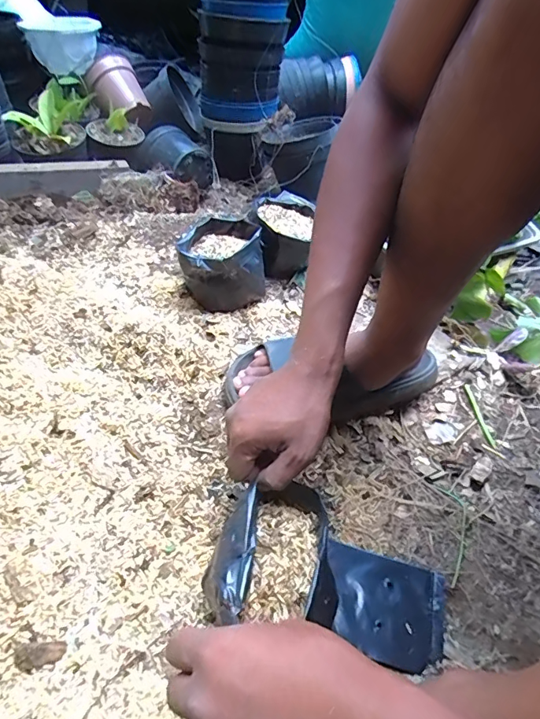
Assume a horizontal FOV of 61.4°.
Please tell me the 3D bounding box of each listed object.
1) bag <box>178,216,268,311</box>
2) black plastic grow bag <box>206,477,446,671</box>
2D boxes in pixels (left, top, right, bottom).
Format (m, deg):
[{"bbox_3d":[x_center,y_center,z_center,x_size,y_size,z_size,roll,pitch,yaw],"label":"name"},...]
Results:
[{"bbox_3d":[-0.065,-0.138,0.649,0.115,0.083,0.122,5,50,0],"label":"bag"},{"bbox_3d":[0.055,0.194,0.410,0.229,0.076,0.114,32,44,-27],"label":"black plastic grow bag"}]

